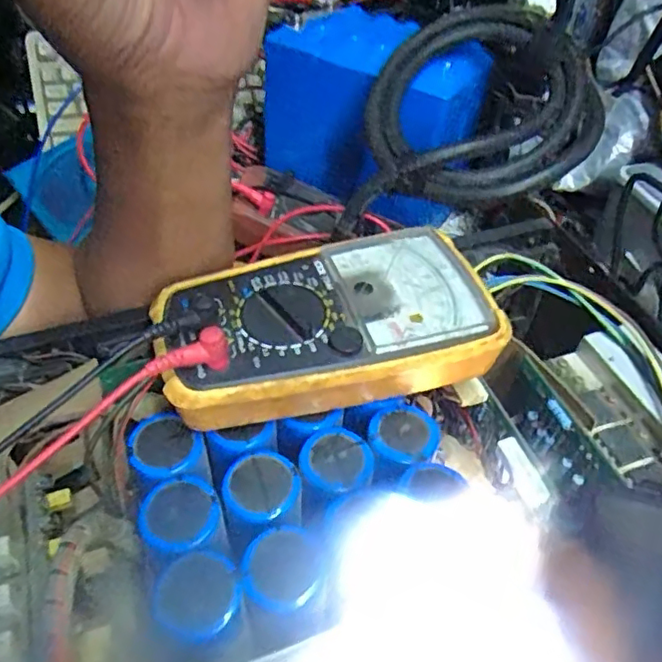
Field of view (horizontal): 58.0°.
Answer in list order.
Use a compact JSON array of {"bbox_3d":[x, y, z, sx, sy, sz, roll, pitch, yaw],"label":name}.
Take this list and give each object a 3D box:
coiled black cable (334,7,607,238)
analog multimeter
[{"bbox_3d":[0.106,-0.160,0.440,0.170,0.030,0.191,6,65,16],"label":"coiled black cable"},{"bbox_3d":[-0.001,-0.004,0.294,0.156,0.044,0.082,-10,47,-14],"label":"analog multimeter"}]

